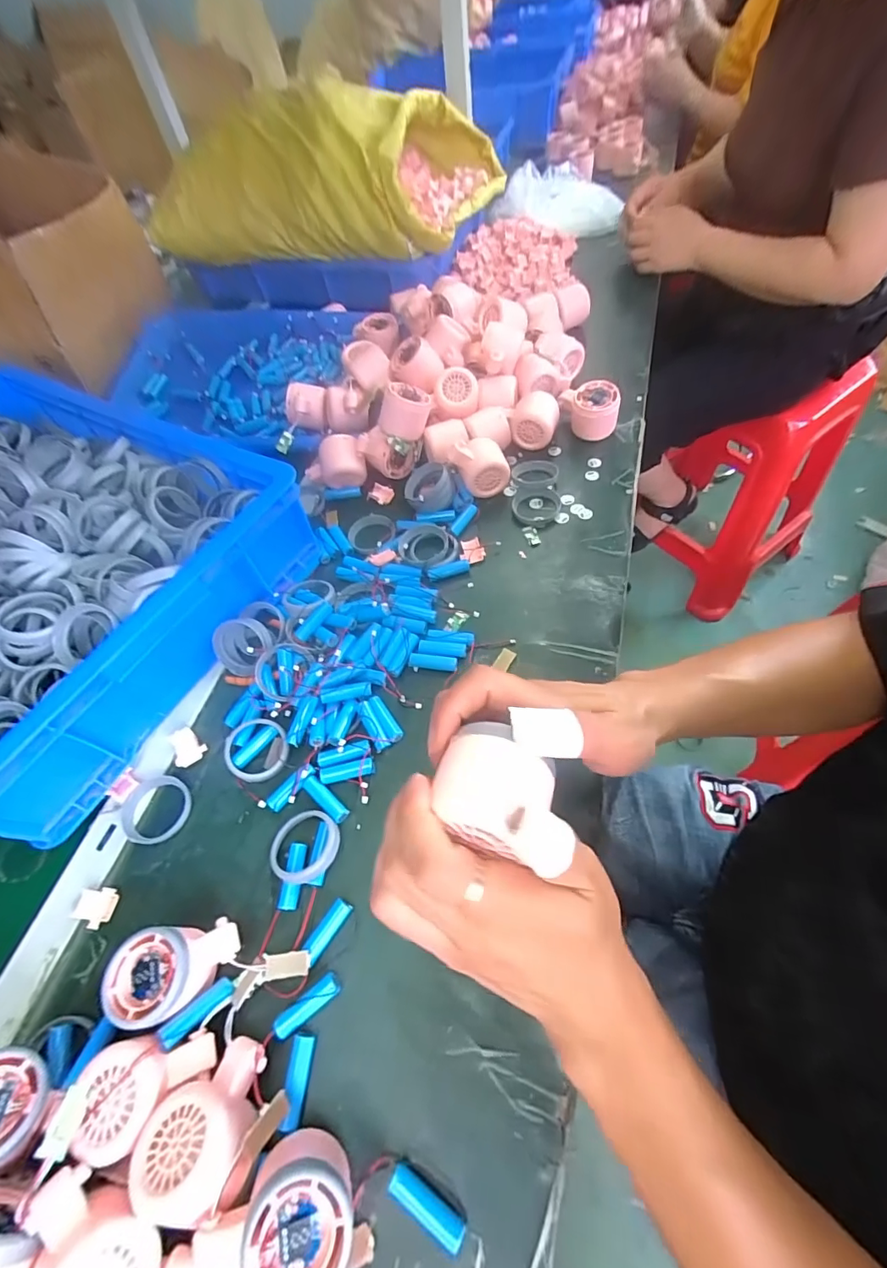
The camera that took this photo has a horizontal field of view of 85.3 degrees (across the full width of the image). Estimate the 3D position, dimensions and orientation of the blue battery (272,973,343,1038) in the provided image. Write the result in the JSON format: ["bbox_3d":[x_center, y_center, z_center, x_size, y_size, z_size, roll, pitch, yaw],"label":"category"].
[{"bbox_3d":[-0.102,0.275,0.356,0.051,0.014,0.015,-35,60,-13],"label":"blue battery"}]

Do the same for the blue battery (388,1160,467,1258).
[{"bbox_3d":[-0.010,0.351,0.295,0.051,0.014,0.016,25,65,22],"label":"blue battery"}]

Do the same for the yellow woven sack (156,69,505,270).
[{"bbox_3d":[-0.202,-0.877,0.898,0.552,0.168,0.426,8,60,13],"label":"yellow woven sack"}]

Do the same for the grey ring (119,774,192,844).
[{"bbox_3d":[-0.270,0.164,0.450,0.063,0.012,0.061,-4,58,6],"label":"grey ring"}]

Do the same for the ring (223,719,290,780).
[{"bbox_3d":[-0.182,0.111,0.465,0.067,0.010,0.058,1,70,7],"label":"ring"}]

